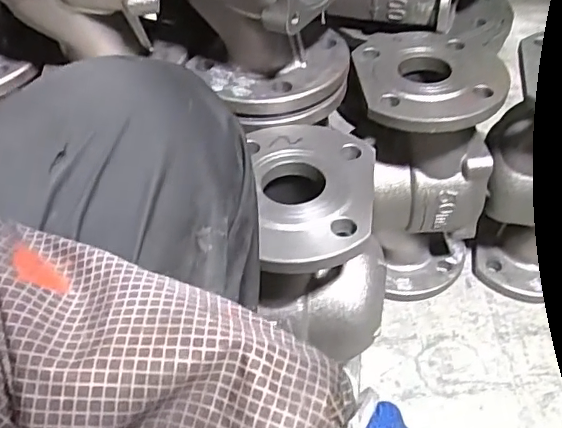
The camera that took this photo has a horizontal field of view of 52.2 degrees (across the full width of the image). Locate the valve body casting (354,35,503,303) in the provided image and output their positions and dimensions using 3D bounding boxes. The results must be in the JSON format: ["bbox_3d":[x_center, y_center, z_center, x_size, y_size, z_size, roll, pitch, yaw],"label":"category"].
[{"bbox_3d":[0.149,-0.042,0.649,0.137,0.281,0.142,-4,46,1],"label":"valve body casting"}]

